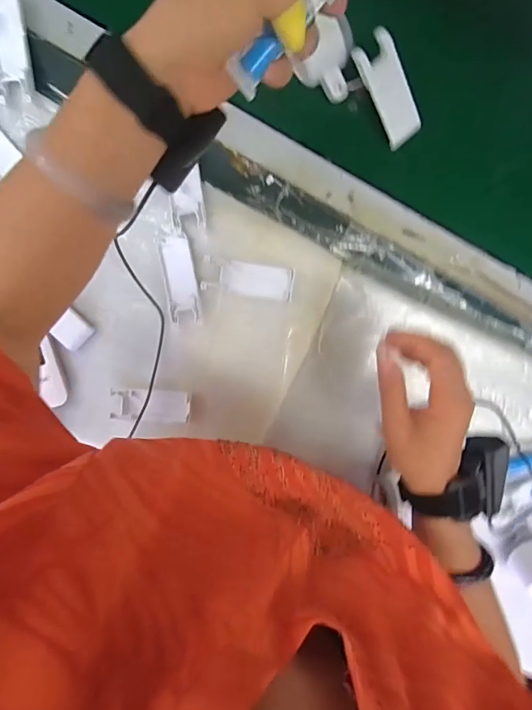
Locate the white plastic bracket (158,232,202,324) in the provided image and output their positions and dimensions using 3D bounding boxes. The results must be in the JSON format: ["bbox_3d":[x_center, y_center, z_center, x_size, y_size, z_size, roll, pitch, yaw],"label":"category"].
[{"bbox_3d":[-0.102,-0.089,0.483,0.036,0.012,0.101,-9,98,1],"label":"white plastic bracket"}]

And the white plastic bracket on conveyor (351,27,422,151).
[{"bbox_3d":[0.133,-0.282,0.438,0.040,0.015,0.108,-36,124,5],"label":"white plastic bracket on conveyor"}]

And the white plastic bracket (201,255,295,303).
[{"bbox_3d":[-0.020,-0.088,0.480,0.104,0.013,0.038,9,98,-1],"label":"white plastic bracket"}]

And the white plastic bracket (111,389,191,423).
[{"bbox_3d":[-0.140,0.062,0.492,0.094,0.011,0.038,1,98,0],"label":"white plastic bracket"}]

